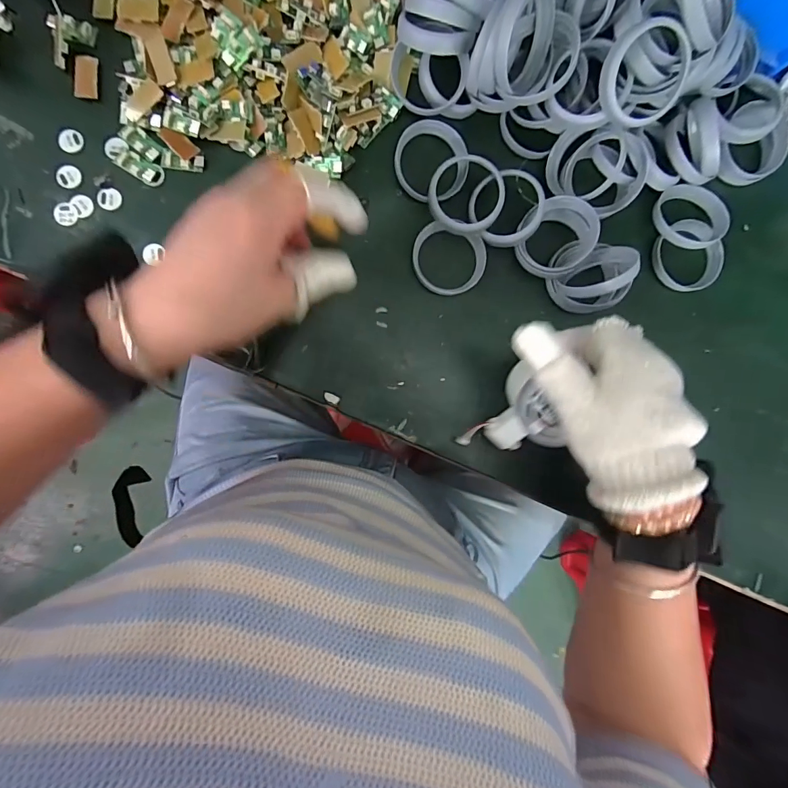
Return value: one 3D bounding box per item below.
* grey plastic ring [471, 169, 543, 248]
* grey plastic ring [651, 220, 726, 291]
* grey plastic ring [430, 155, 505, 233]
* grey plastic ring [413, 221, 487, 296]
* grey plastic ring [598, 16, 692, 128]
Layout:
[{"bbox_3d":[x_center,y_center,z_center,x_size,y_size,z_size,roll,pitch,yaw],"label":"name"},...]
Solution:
[{"bbox_3d":[0.089,-0.147,0.329,0.056,0.008,0.055,3,103,12],"label":"grey plastic ring"},{"bbox_3d":[0.254,-0.118,0.360,0.058,0.013,0.058,0,92,-5],"label":"grey plastic ring"},{"bbox_3d":[0.056,-0.158,0.327,0.058,0.016,0.061,0,92,-5],"label":"grey plastic ring"},{"bbox_3d":[0.044,-0.108,0.333,0.059,0.004,0.055,0,92,-5],"label":"grey plastic ring"},{"bbox_3d":[0.173,-0.218,0.283,0.059,0.011,0.059,-2,124,-3],"label":"grey plastic ring"}]

